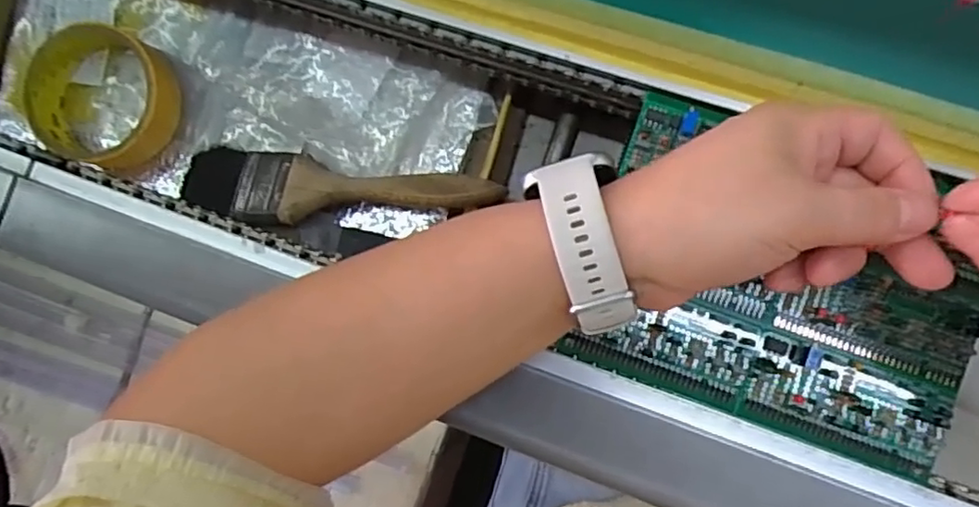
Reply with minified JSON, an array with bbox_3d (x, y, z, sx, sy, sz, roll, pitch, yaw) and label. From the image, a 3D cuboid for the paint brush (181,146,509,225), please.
[{"bbox_3d":[-0.093,-0.035,0.378,0.199,0.031,0.046,8,88,7],"label":"paint brush"}]

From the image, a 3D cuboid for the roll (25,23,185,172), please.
[{"bbox_3d":[-0.248,-0.100,0.399,0.084,0.033,0.086,0,87,6],"label":"roll"}]

